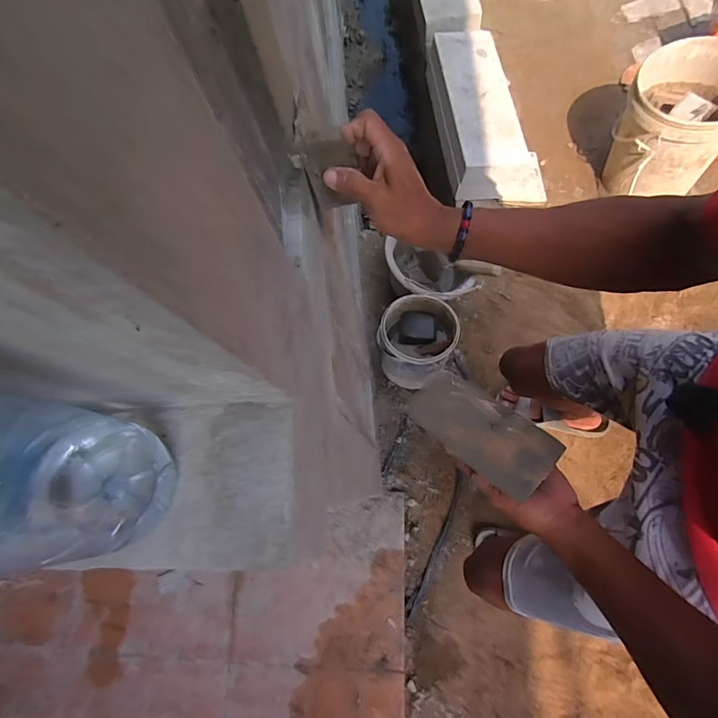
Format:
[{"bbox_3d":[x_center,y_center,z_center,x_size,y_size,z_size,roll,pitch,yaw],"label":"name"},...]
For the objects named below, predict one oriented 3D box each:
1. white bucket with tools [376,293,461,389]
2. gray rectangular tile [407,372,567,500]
[{"bbox_3d":[0.141,-0.043,1.078,0.179,0.181,0.188,-2,72,6],"label":"white bucket with tools"},{"bbox_3d":[0.134,0.076,0.467,0.086,0.008,0.158,-38,56,-21],"label":"gray rectangular tile"}]

